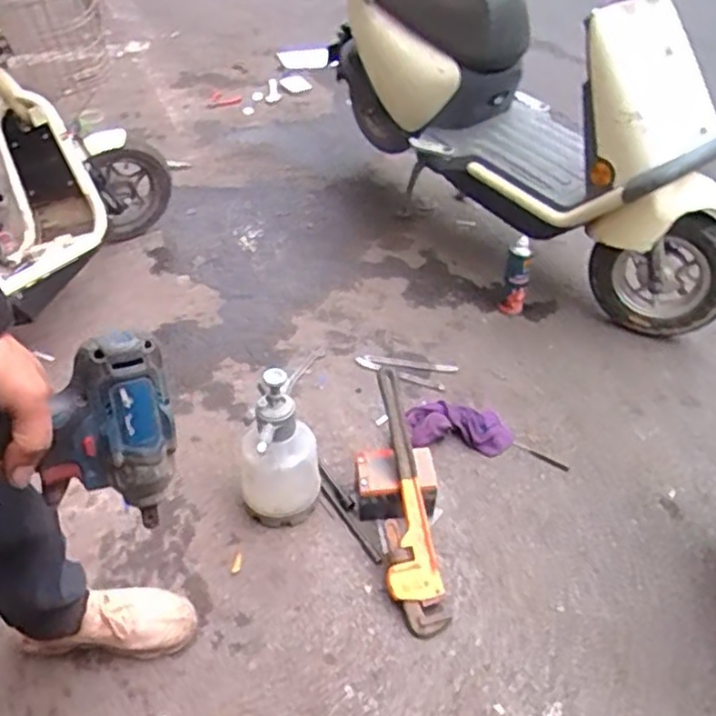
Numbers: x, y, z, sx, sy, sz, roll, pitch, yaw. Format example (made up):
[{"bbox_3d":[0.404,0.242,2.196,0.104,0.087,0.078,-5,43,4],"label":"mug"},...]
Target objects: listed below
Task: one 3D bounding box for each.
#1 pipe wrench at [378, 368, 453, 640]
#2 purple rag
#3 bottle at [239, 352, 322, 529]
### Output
[{"bbox_3d":[0.091,0.259,1.327,0.101,0.047,0.515,-3,64,-5],"label":"pipe wrench"},{"bbox_3d":[0.228,0.158,1.551,0.231,0.048,0.141,-4,45,-6],"label":"purple rag"},{"bbox_3d":[-0.144,0.171,1.293,0.157,0.331,0.122,-12,46,-14],"label":"bottle"}]

